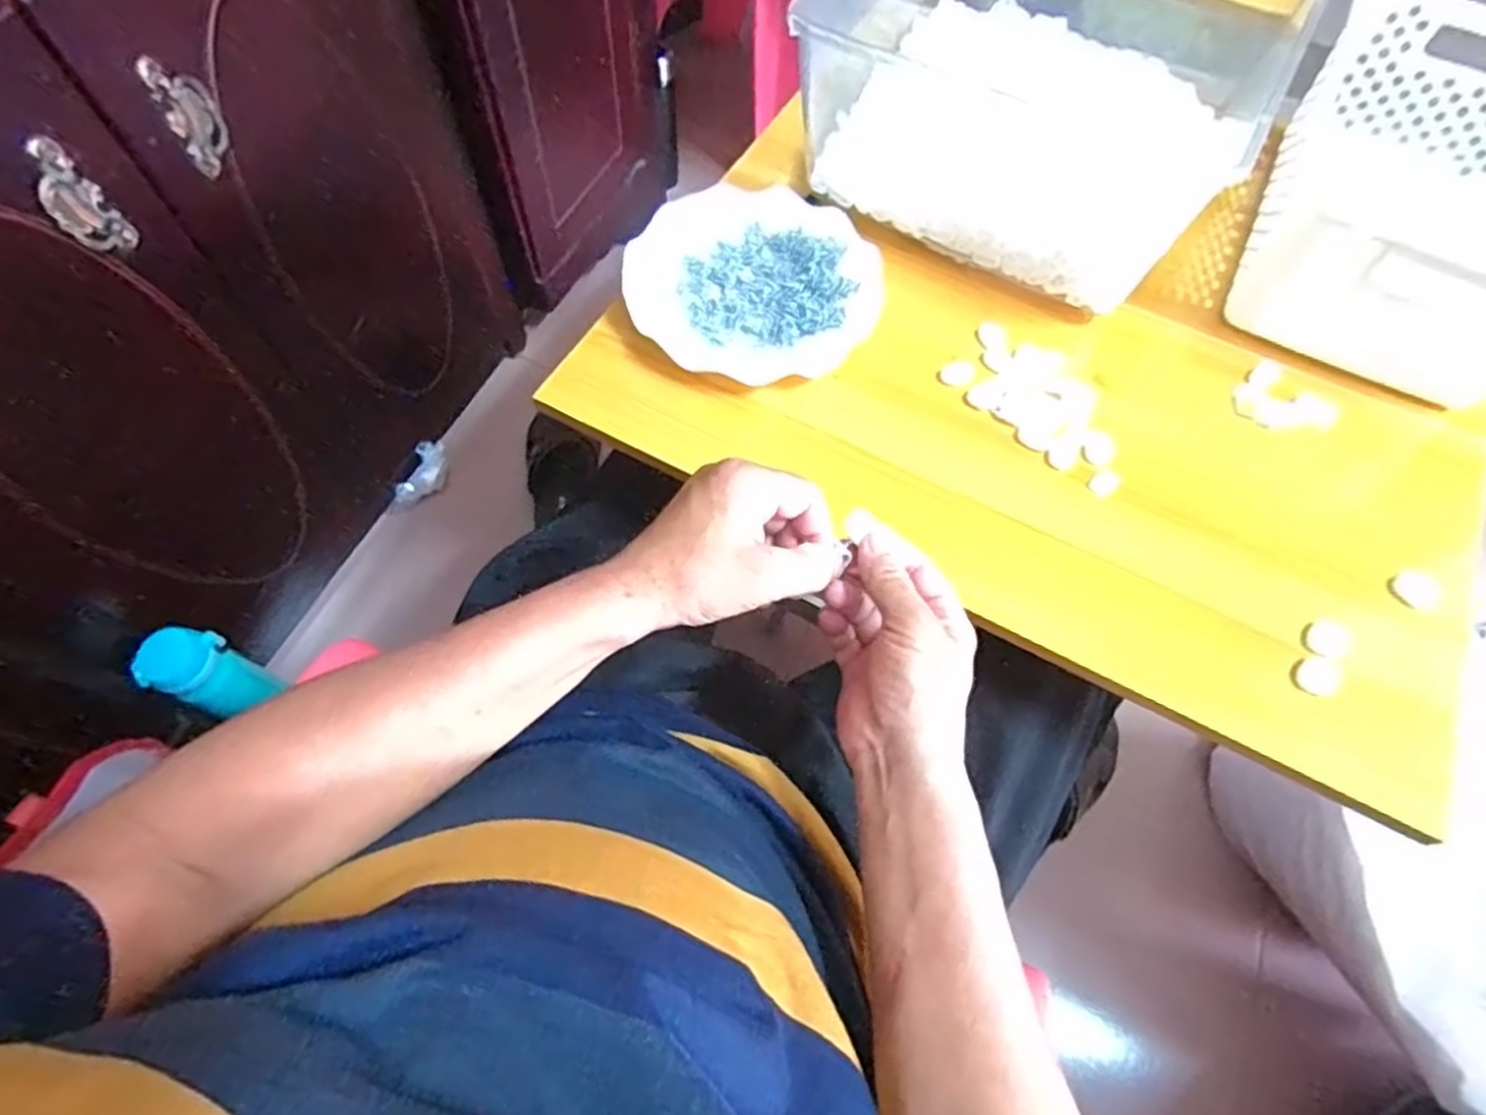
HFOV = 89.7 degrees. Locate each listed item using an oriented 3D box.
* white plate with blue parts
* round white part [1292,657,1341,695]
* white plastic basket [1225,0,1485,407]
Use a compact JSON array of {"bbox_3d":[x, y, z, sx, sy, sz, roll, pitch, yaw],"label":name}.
[{"bbox_3d":[0.008,-0.209,0.555,0.179,0.015,0.173,1,64,-2],"label":"white plate with blue parts"},{"bbox_3d":[0.335,0.069,0.436,0.018,0.015,0.022,-14,65,-9],"label":"round white part"},{"bbox_3d":[0.502,-0.266,0.551,0.206,0.108,0.307,29,66,11],"label":"white plastic basket"}]

